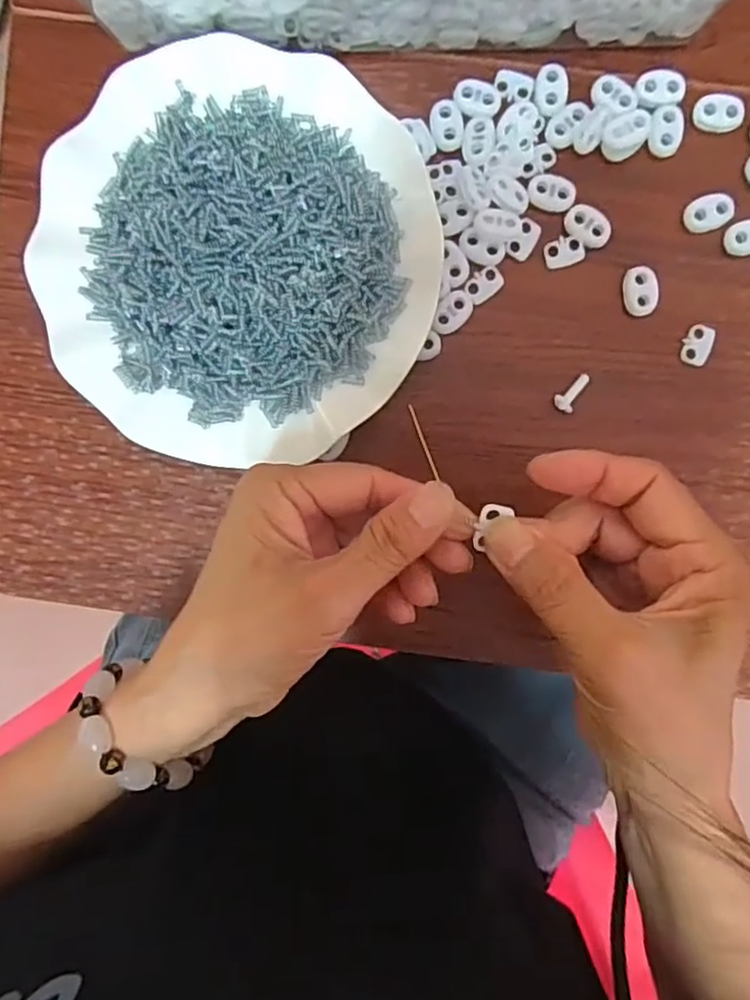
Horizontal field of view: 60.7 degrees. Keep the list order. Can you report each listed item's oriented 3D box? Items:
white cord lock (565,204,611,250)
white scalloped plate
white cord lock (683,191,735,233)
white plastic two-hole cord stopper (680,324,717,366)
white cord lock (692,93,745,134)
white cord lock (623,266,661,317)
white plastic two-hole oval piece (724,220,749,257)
[{"bbox_3d":[0.102,-0.130,0.305,0.023,0.004,0.015,38,95,-1],"label":"white cord lock"},{"bbox_3d":[-0.063,-0.113,0.302,0.178,0.027,0.183,0,95,3],"label":"white scalloped plate"},{"bbox_3d":[0.157,-0.136,0.302,0.021,0.005,0.016,-18,94,4],"label":"white cord lock"},{"bbox_3d":[0.155,-0.075,0.307,0.014,0.004,0.020,16,95,1],"label":"white plastic two-hole cord stopper"},{"bbox_3d":[0.161,-0.180,0.298,0.022,0.004,0.016,4,95,2],"label":"white cord lock"},{"bbox_3d":[0.127,-0.100,0.306,0.016,0.004,0.023,-9,94,4],"label":"white cord lock"},{"bbox_3d":[0.177,-0.124,0.302,0.022,0.004,0.015,-8,94,3],"label":"white plastic two-hole oval piece"}]

